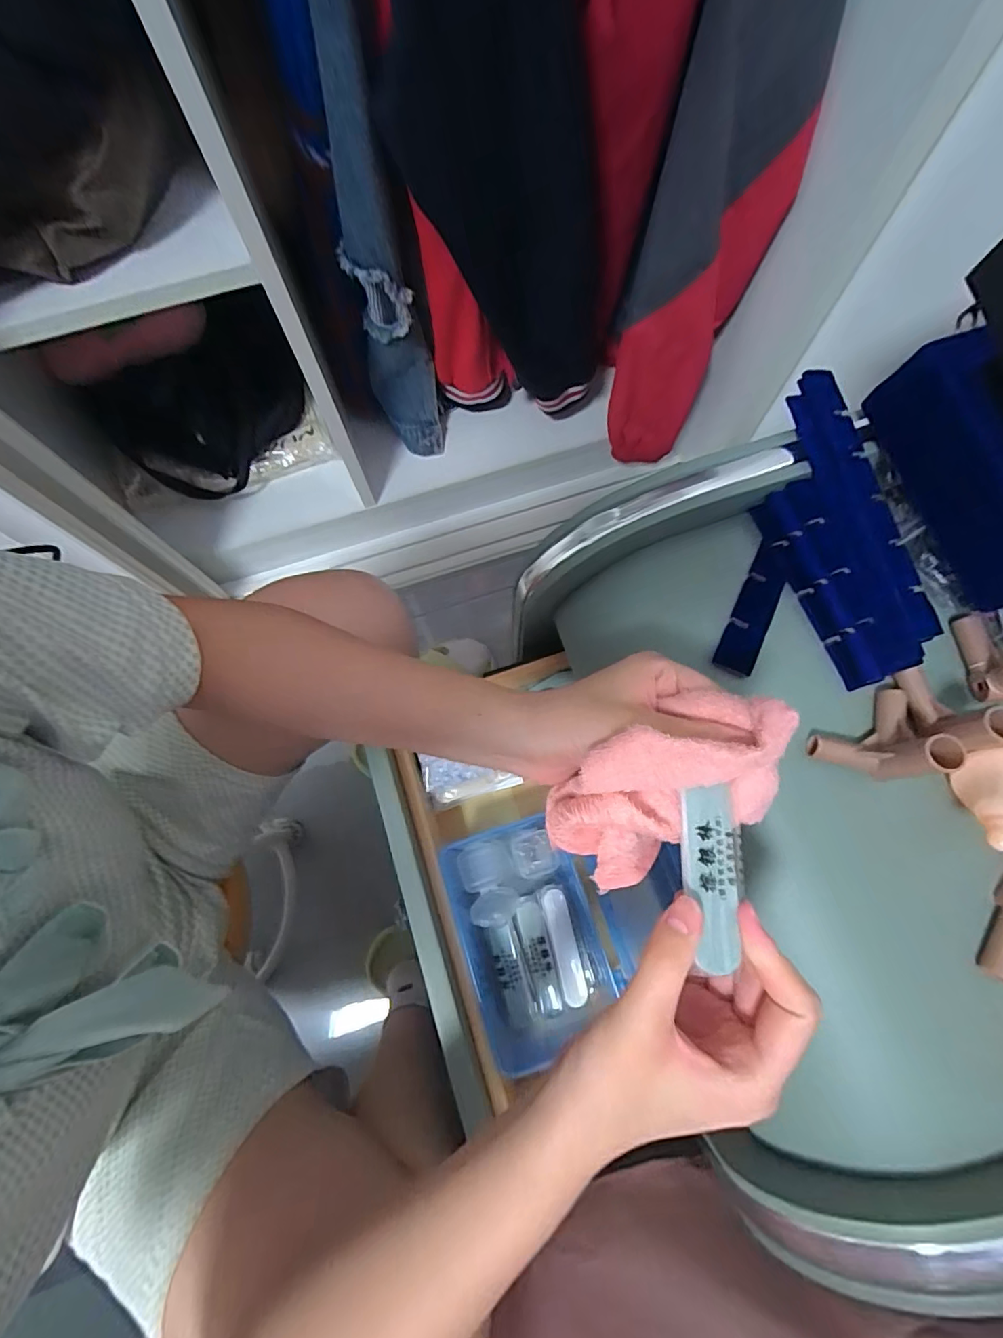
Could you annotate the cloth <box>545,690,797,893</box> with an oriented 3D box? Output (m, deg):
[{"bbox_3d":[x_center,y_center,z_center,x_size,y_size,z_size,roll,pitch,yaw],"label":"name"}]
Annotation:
[{"bbox_3d":[0.073,0.057,0.239,0.101,0.074,0.059,-34,76,-8],"label":"cloth"}]

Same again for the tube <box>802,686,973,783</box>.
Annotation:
[{"bbox_3d":[0.212,0.038,0.284,0.063,0.047,0.048,-18,74,-4],"label":"tube"}]

